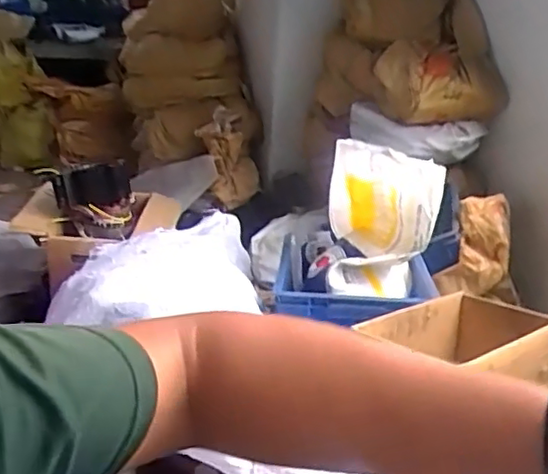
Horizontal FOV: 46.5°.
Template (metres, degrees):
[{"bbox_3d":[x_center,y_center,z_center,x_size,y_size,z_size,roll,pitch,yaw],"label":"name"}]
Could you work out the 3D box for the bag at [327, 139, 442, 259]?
[{"bbox_3d":[0.203,-0.064,1.230,0.097,0.195,0.233,-13,29,-33],"label":"bag"}]

